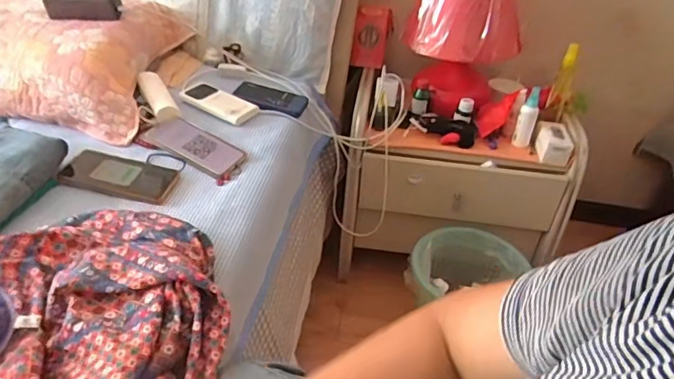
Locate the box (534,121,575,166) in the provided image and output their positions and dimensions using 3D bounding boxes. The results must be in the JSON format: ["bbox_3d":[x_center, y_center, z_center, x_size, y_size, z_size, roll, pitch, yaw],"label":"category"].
[{"bbox_3d":[0.466,-0.101,1.087,0.065,0.053,0.092,8,37,4],"label":"box"}]

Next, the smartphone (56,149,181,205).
[{"bbox_3d":[-0.339,-0.022,0.782,0.168,0.012,0.086,14,40,-1],"label":"smartphone"}]

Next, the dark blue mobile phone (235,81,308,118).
[{"bbox_3d":[-0.132,-0.182,1.002,0.142,0.009,0.079,13,44,-1],"label":"dark blue mobile phone"}]

